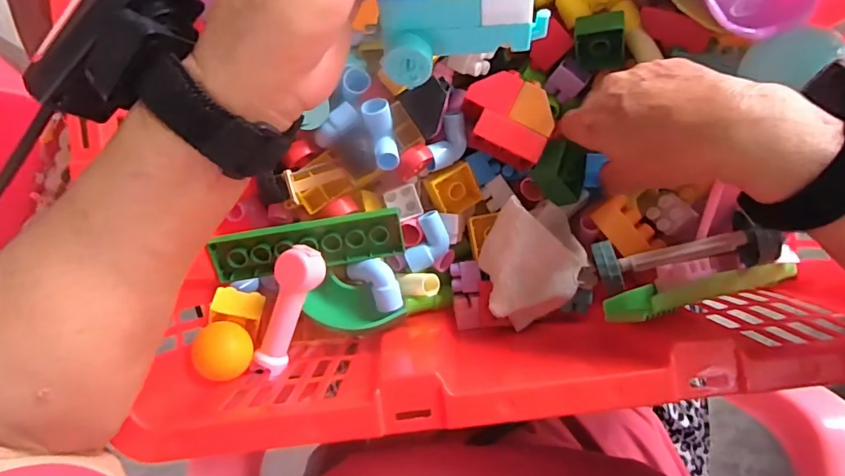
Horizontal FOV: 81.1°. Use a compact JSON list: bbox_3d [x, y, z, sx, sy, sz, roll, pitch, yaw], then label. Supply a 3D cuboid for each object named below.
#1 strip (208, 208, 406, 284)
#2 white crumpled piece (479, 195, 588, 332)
[{"bbox_3d":[-0.076,0.005,0.338,0.125,0.021,0.032,-9,89,0],"label":"strip"},{"bbox_3d":[0.077,0.016,0.335,0.068,0.036,0.089,32,90,1],"label":"white crumpled piece"}]

